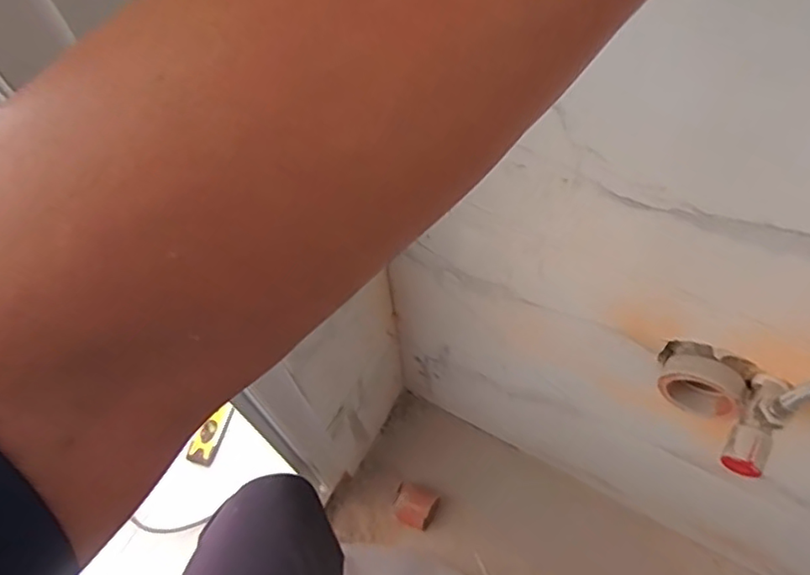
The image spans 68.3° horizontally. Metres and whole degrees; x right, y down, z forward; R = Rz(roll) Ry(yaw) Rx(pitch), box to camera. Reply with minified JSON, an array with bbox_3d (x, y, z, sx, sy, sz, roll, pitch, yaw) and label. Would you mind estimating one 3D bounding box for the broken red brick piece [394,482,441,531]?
[{"bbox_3d":[0.016,0.315,0.860,0.061,0.050,0.059,23,64,16],"label":"broken red brick piece"}]

